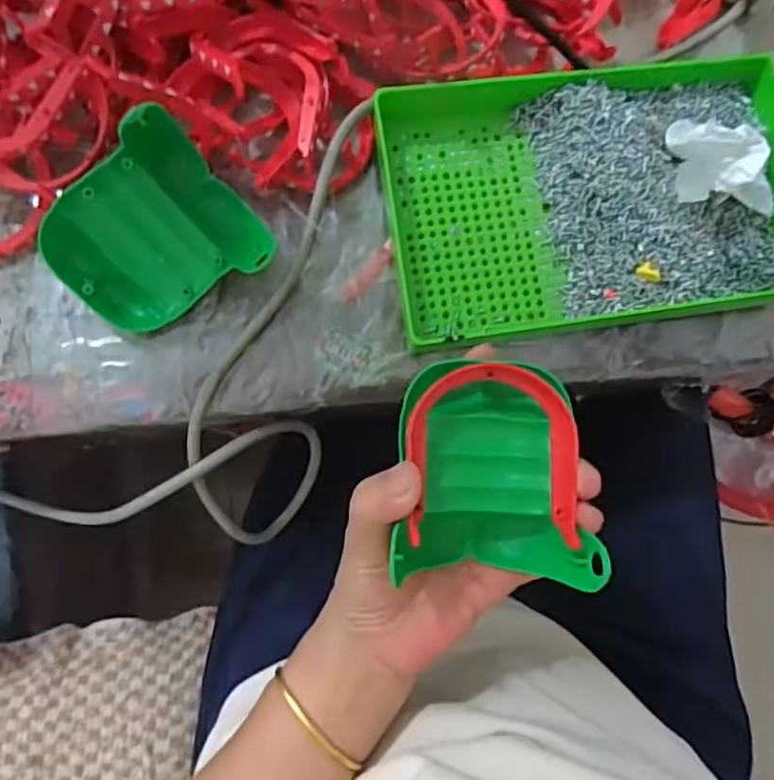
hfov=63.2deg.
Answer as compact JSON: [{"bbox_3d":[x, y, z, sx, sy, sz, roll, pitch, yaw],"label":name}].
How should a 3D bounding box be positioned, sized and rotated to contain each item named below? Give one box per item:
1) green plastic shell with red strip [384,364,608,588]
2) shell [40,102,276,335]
[{"bbox_3d":[0.046,0.038,0.288,0.083,0.052,0.096,2,85,-5],"label":"green plastic shell with red strip"},{"bbox_3d":[-0.116,-0.078,0.326,0.089,0.067,0.099,42,80,1],"label":"shell"}]

